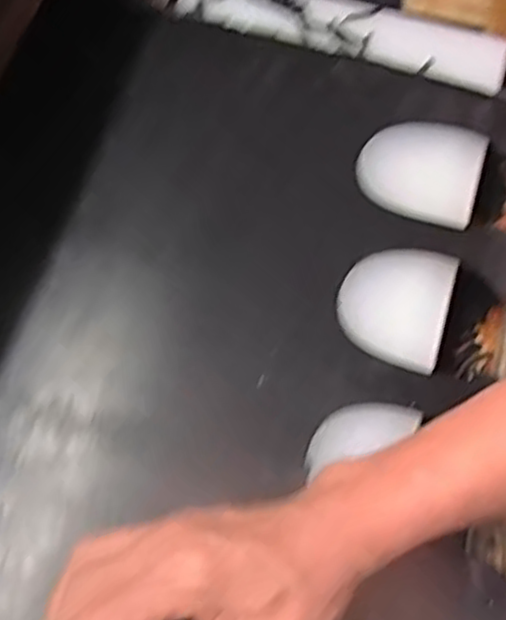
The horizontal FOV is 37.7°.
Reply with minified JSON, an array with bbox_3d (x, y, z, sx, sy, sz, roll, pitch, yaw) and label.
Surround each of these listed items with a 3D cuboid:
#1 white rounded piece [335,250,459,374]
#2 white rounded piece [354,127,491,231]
[{"bbox_3d":[0.087,-0.006,0.458,0.065,0.011,0.073,15,65,8],"label":"white rounded piece"},{"bbox_3d":[0.115,-0.098,0.504,0.080,0.014,0.075,17,65,9],"label":"white rounded piece"}]

